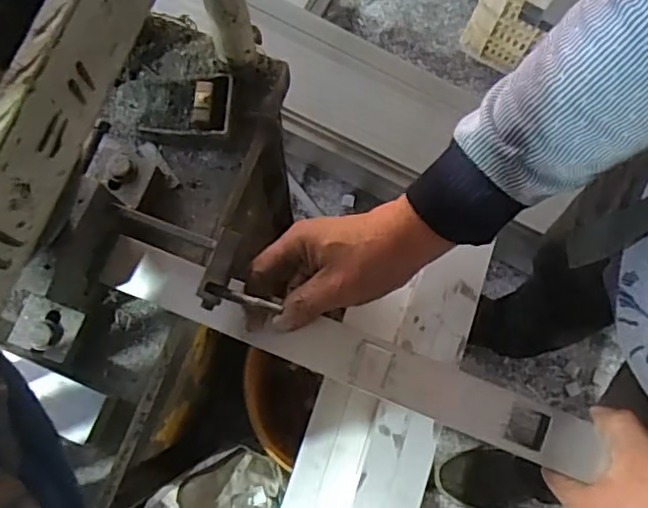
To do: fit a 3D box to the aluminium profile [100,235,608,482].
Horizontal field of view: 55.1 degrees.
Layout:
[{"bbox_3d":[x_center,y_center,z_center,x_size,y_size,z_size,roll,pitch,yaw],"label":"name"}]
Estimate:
[{"bbox_3d":[0.011,0.069,0.452,0.376,0.020,0.041,21,74,7],"label":"aluminium profile"}]

